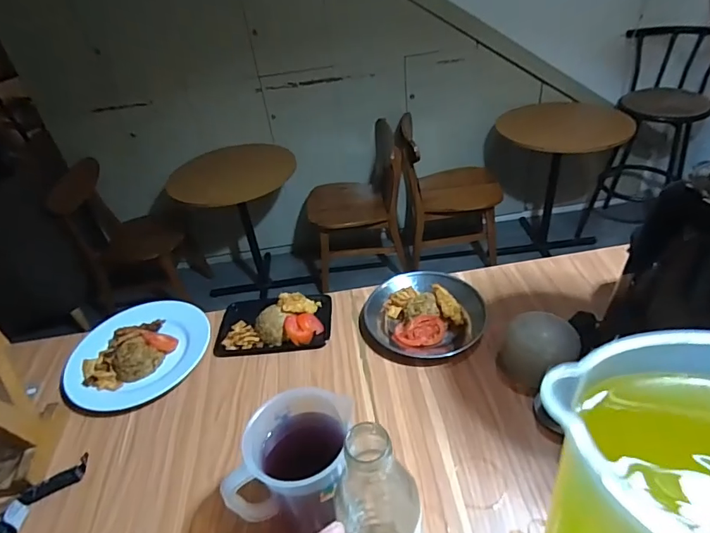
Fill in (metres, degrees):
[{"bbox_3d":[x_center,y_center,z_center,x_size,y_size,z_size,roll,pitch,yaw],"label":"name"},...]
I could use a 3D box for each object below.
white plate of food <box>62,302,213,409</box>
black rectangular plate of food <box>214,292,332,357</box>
[{"bbox_3d":[-0.401,0.151,0.839,0.224,0.050,0.250,21,47,31],"label":"white plate of food"},{"bbox_3d":[-0.154,0.094,0.862,0.215,0.056,0.140,-5,38,4],"label":"black rectangular plate of food"}]

